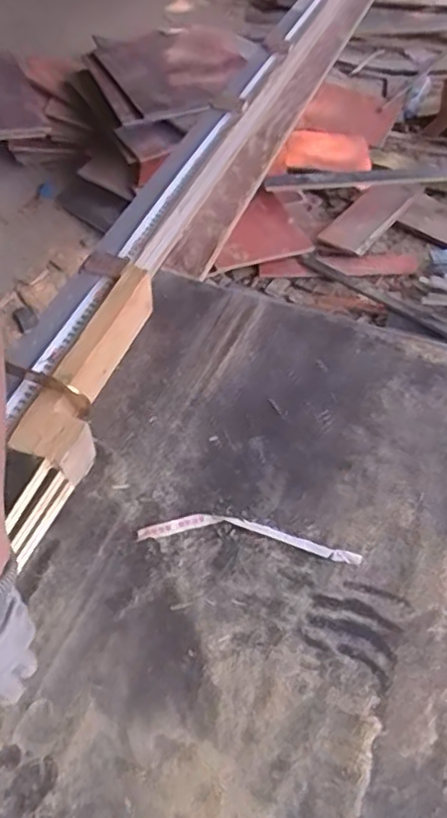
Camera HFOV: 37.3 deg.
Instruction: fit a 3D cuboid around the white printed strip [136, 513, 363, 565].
[{"bbox_3d":[0.025,0.123,0.643,0.212,0.005,0.034,8,54,3],"label":"white printed strip"}]

